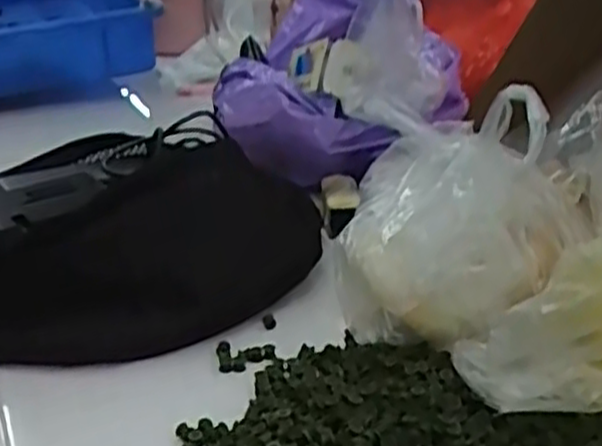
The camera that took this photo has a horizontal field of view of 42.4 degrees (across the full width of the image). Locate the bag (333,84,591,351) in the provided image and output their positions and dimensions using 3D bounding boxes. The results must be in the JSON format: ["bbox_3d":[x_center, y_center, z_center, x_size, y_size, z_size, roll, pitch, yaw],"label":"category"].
[{"bbox_3d":[0.096,-0.016,0.459,0.137,0.118,0.157,7,27,14],"label":"bag"}]

